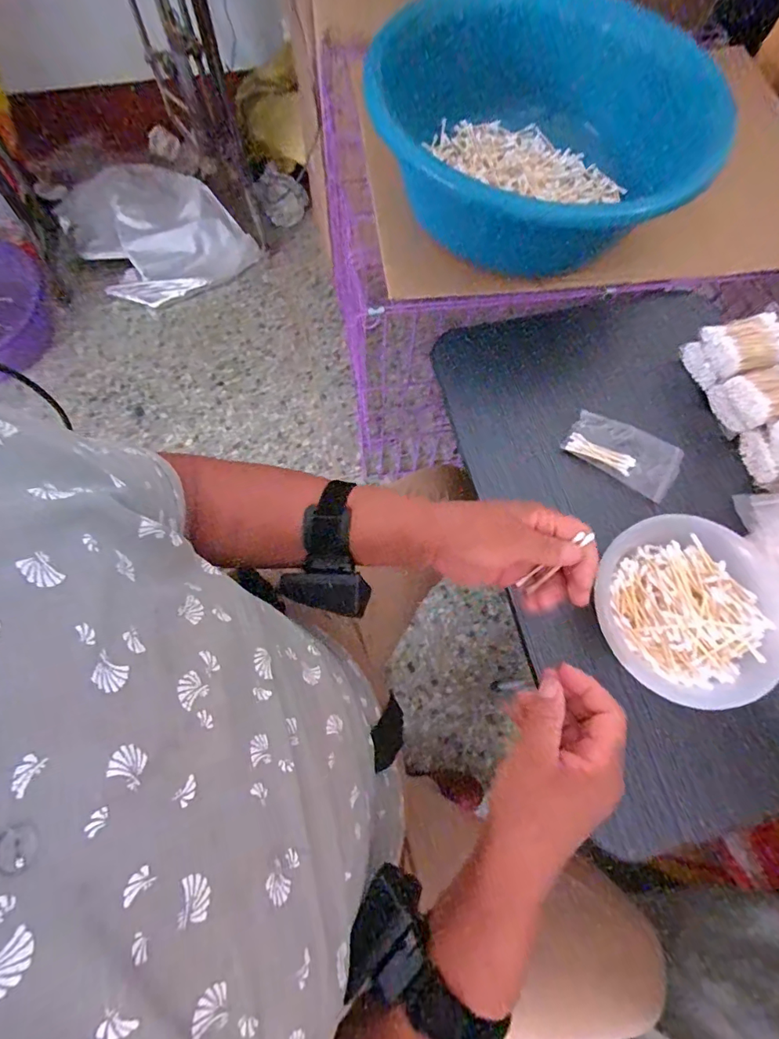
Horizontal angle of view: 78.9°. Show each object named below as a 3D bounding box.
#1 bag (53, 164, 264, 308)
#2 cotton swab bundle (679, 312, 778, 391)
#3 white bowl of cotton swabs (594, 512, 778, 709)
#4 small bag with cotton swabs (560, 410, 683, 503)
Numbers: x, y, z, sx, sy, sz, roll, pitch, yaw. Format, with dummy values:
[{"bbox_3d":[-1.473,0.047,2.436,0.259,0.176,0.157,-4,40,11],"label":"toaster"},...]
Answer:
[{"bbox_3d":[-0.558,-0.706,1.141,0.386,0.119,0.321,-27,73,-11],"label":"bag"},{"bbox_3d":[0.402,-0.194,0.552,0.077,0.061,0.069,-16,72,-7],"label":"cotton swab bundle"},{"bbox_3d":[0.279,0.080,0.445,0.171,0.058,0.166,1,70,-2],"label":"white bowl of cotton swabs"},{"bbox_3d":[0.265,-0.079,0.537,0.120,0.013,0.074,31,72,9],"label":"small bag with cotton swabs"}]

